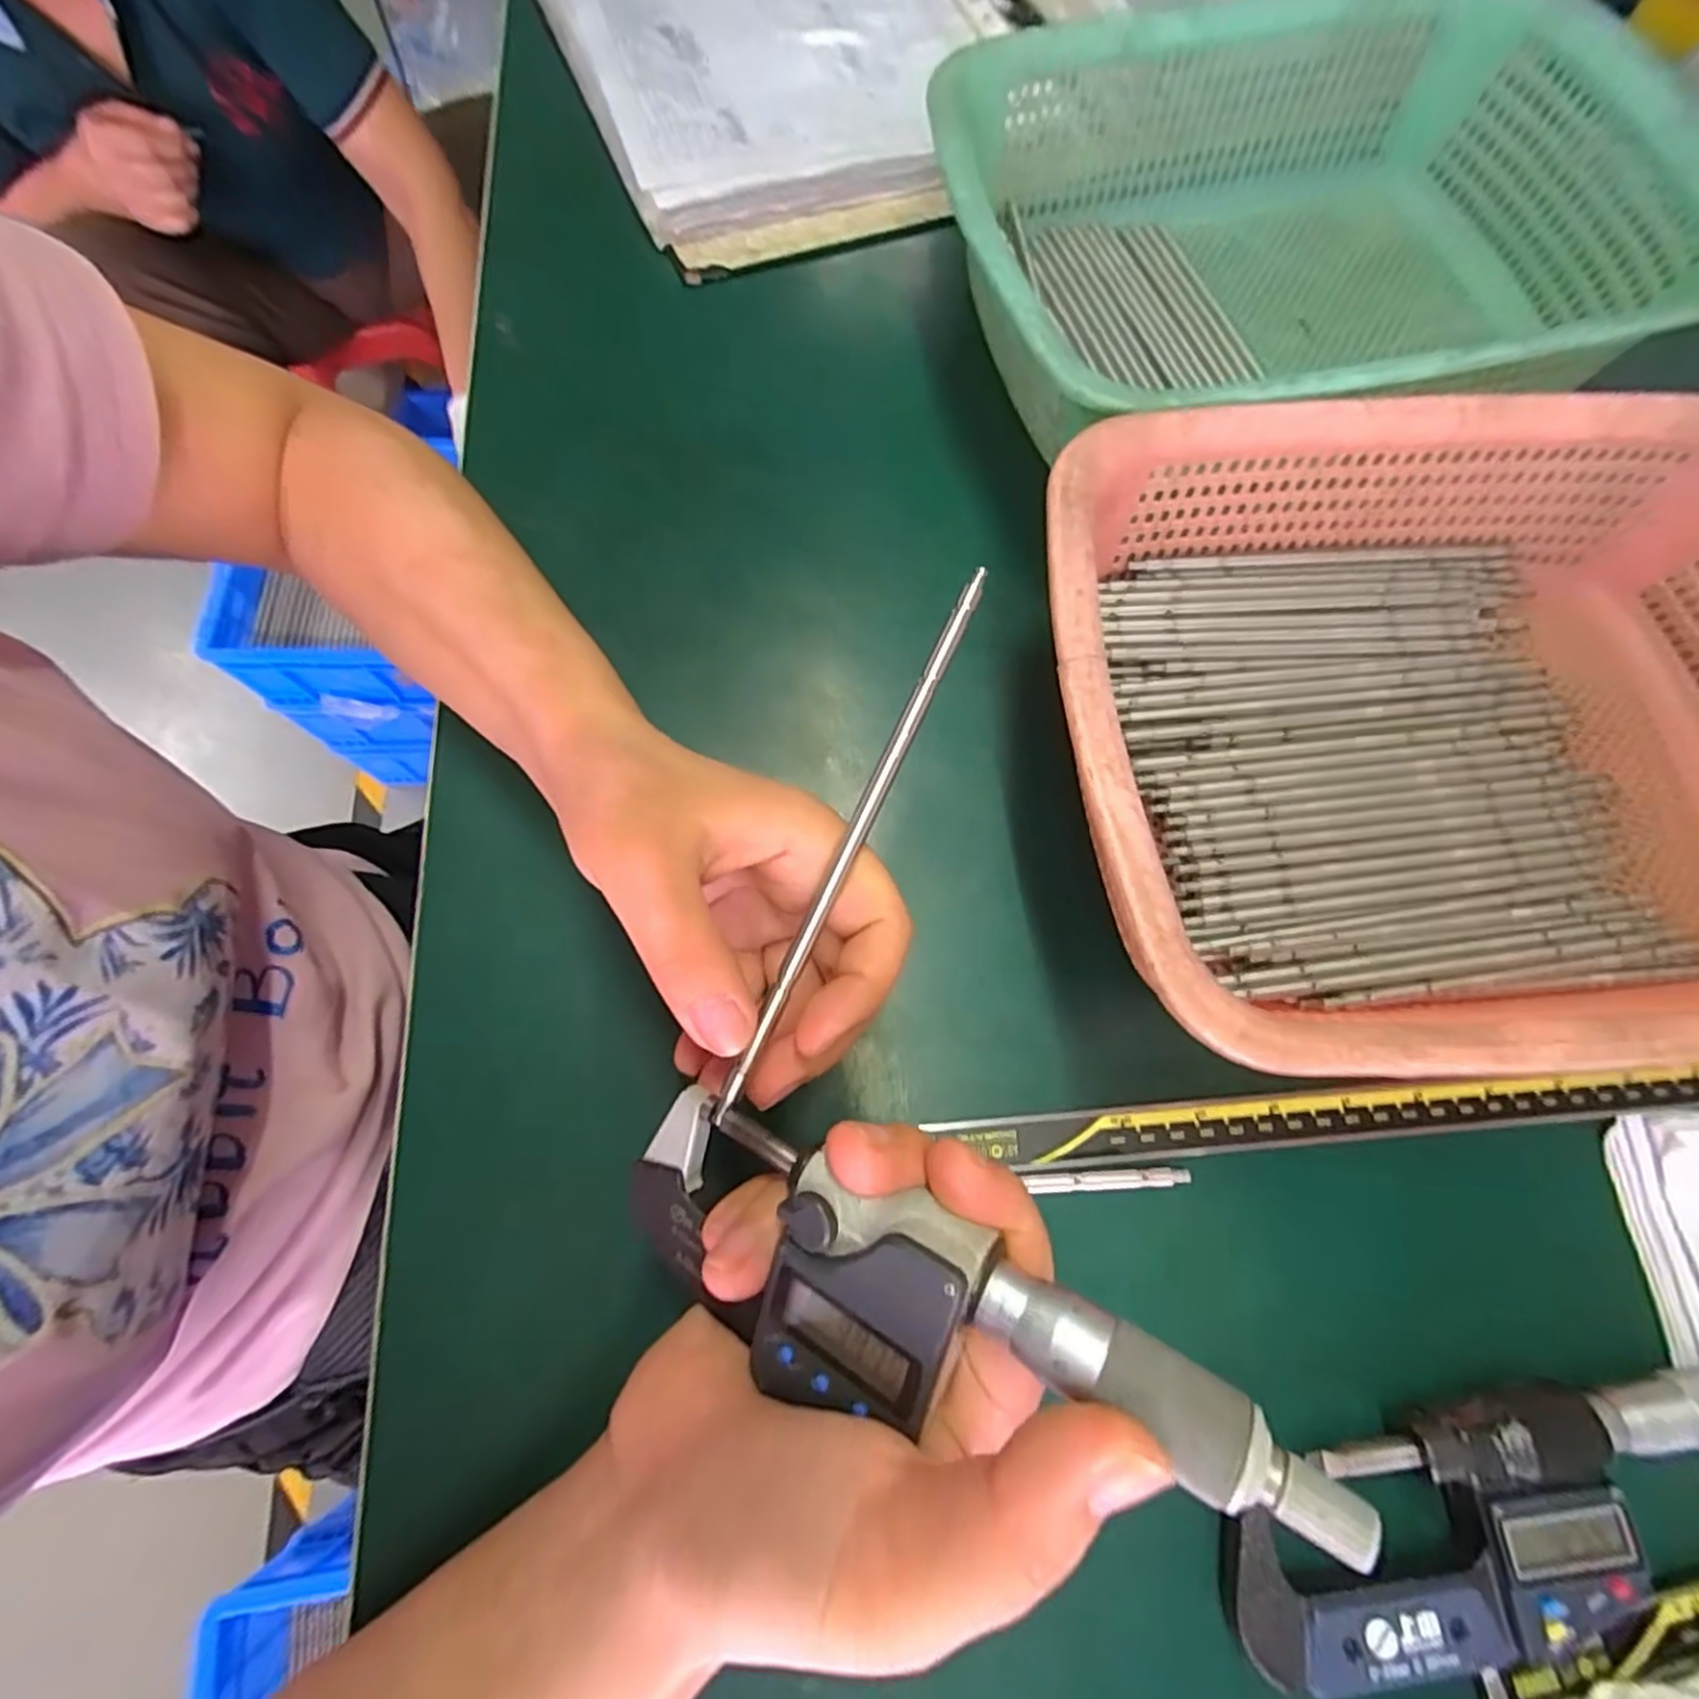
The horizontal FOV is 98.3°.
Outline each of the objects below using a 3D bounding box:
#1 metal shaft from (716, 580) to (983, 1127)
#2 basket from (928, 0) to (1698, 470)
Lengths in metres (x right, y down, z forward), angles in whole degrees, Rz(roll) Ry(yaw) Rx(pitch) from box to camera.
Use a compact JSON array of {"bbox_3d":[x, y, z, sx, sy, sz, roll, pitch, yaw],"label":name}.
[{"bbox_3d":[0.002,-0.004,0.196,0.005,0.007,0.161,25,81,6],"label":"metal shaft"},{"bbox_3d":[0.189,-0.269,0.333,0.298,0.099,0.235,-7,72,-4],"label":"basket"}]

